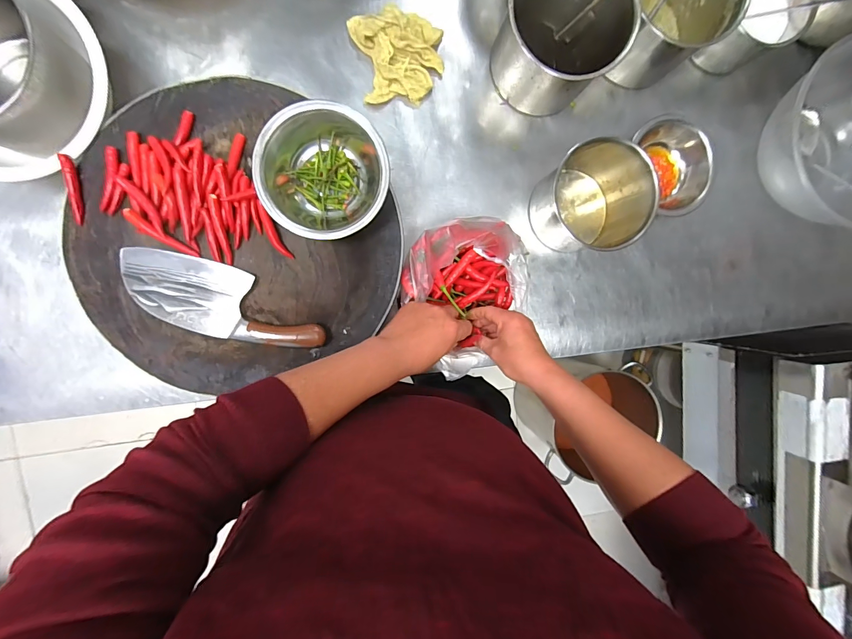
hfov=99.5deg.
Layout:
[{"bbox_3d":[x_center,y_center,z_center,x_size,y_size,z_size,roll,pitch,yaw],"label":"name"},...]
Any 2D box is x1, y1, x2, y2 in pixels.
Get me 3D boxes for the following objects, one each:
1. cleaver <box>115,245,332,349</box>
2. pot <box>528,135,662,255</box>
[{"bbox_3d":[-0.260,-0.022,0.461,0.258,0.025,0.089,17,92,-8],"label":"cleaver"},{"bbox_3d":[0.257,-0.178,0.562,0.137,0.110,0.142,-1,94,-7],"label":"pot"}]

